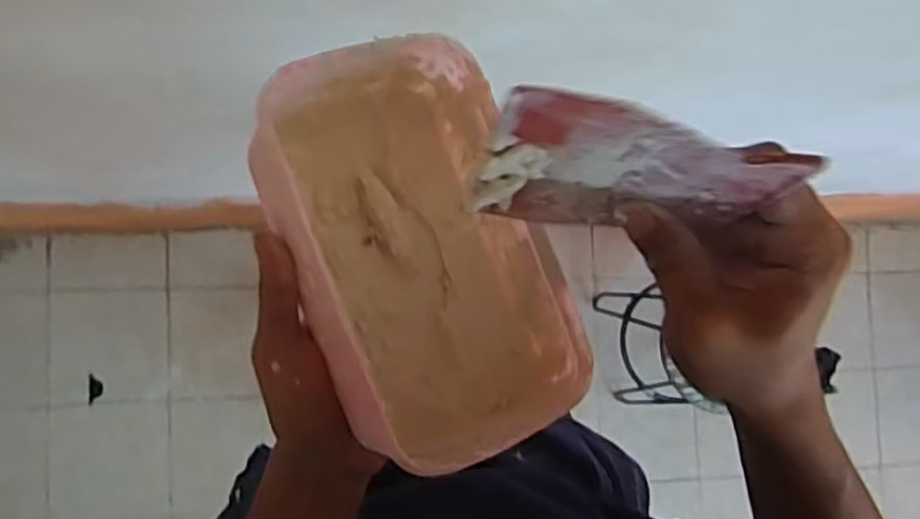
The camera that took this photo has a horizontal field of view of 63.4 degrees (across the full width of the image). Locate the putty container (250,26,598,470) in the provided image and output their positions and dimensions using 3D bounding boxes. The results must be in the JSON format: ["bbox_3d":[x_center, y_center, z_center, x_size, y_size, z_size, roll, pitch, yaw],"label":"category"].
[{"bbox_3d":[-0.019,-0.003,0.354,0.114,0.068,0.184,-22,89,-8],"label":"putty container"}]

